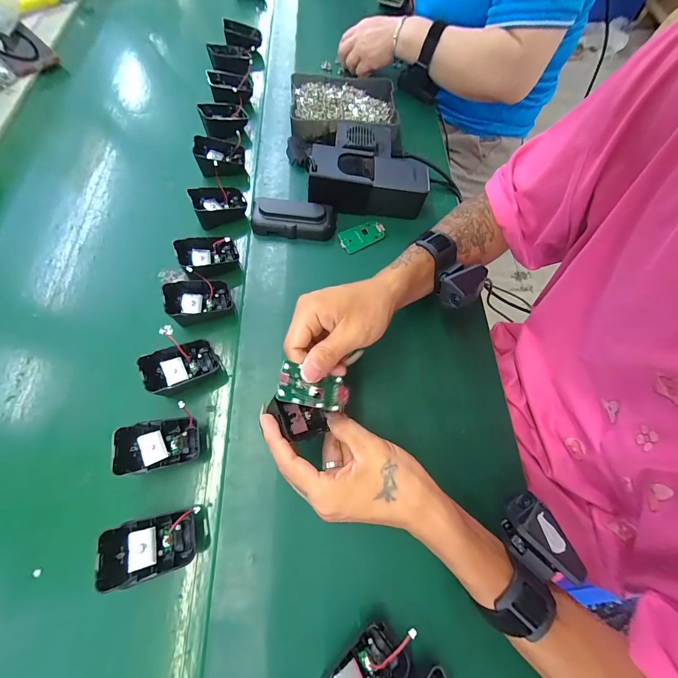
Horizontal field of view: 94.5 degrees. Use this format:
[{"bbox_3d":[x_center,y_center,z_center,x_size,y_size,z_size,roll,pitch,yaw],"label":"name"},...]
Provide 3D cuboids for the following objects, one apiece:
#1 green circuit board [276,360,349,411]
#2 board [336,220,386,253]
[{"bbox_3d":[-0.021,0.041,0.259,0.061,0.008,0.030,19,62,-30],"label":"green circuit board"},{"bbox_3d":[0.032,-0.141,0.417,0.064,0.006,0.031,-29,70,-11],"label":"board"}]

